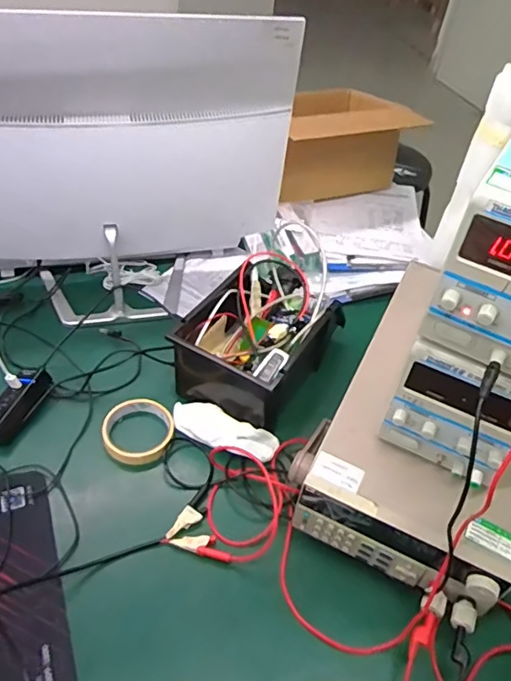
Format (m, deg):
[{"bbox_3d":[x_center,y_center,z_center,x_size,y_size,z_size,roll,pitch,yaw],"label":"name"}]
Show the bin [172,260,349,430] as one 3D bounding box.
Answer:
[{"bbox_3d":[0.013,-0.010,0.757,0.159,0.118,0.254,24,47,16],"label":"bin"}]

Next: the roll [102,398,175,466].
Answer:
[{"bbox_3d":[-0.148,0.112,0.680,0.085,0.020,0.095,-15,49,-21],"label":"roll"}]

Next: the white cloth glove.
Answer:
[{"bbox_3d":[-0.043,0.114,0.684,0.144,0.029,0.045,22,47,15],"label":"white cloth glove"}]

